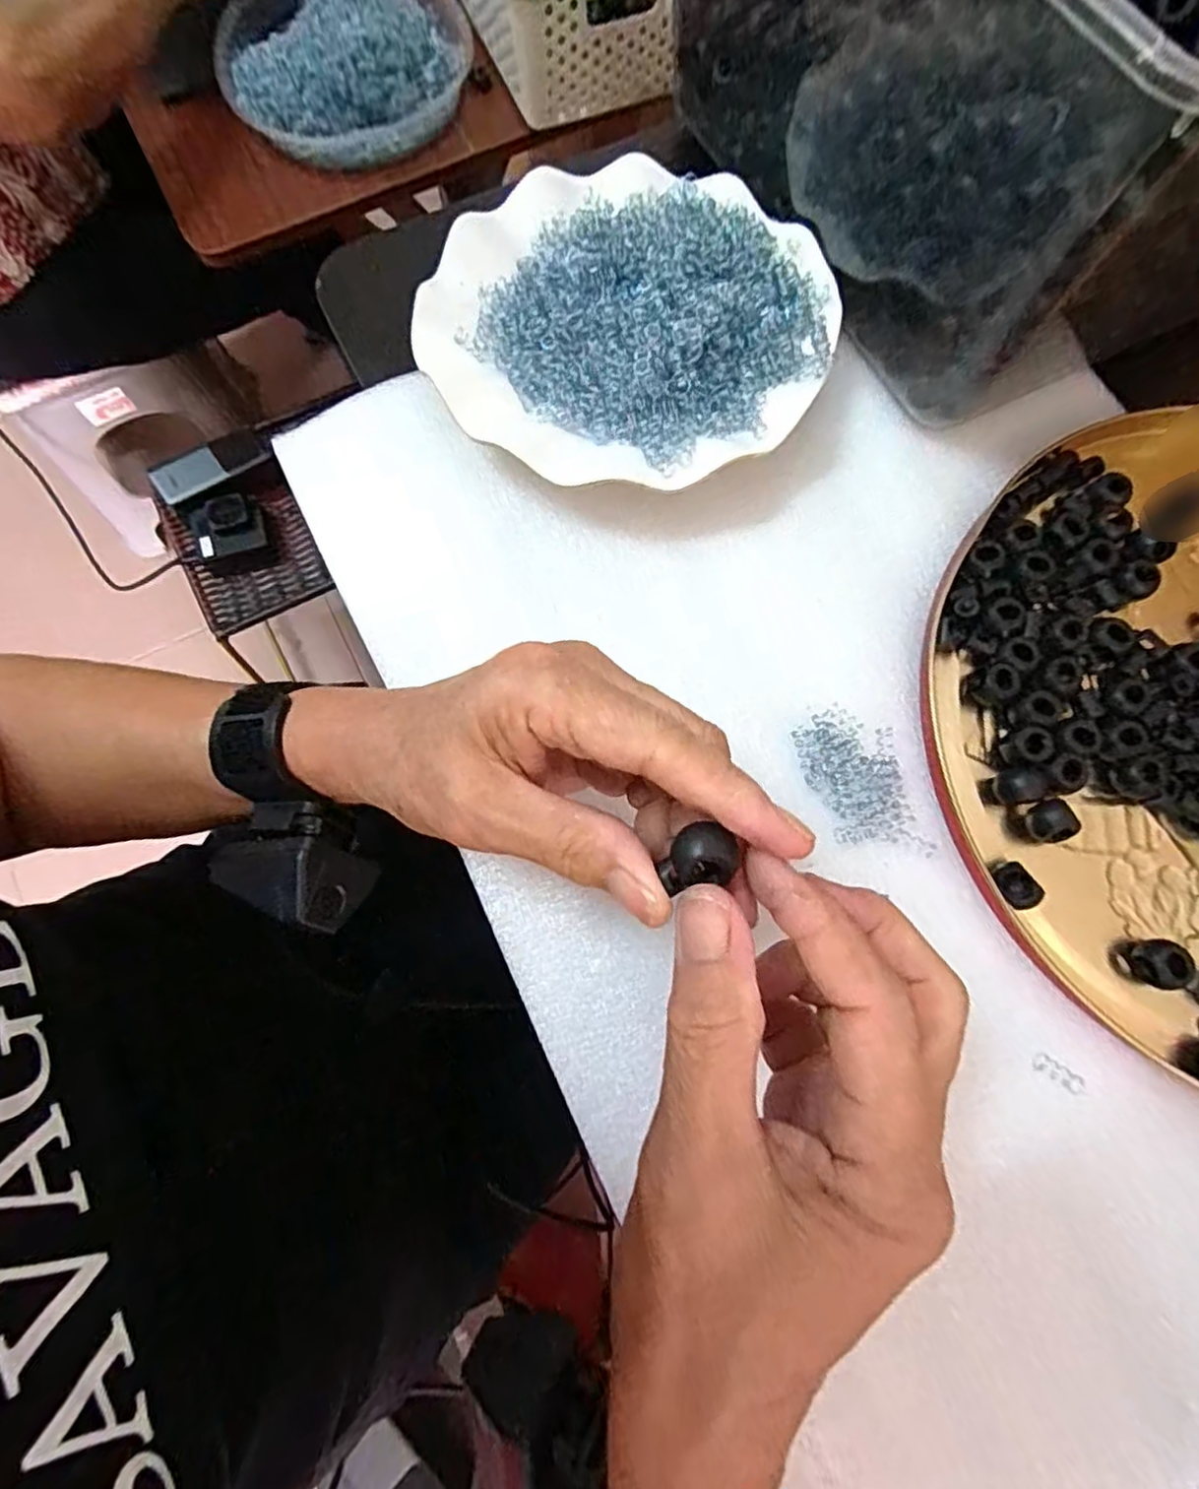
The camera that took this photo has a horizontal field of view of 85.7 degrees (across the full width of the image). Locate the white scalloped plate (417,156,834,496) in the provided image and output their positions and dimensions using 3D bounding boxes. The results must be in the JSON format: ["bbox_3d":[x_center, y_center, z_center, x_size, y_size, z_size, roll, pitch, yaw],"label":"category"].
[{"bbox_3d":[0.013,-0.195,0.304,0.179,0.037,0.170,0,75,1],"label":"white scalloped plate"}]

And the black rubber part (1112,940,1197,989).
[{"bbox_3d":[0.208,0.082,0.241,0.014,0.016,0.017,5,76,2],"label":"black rubber part"}]

